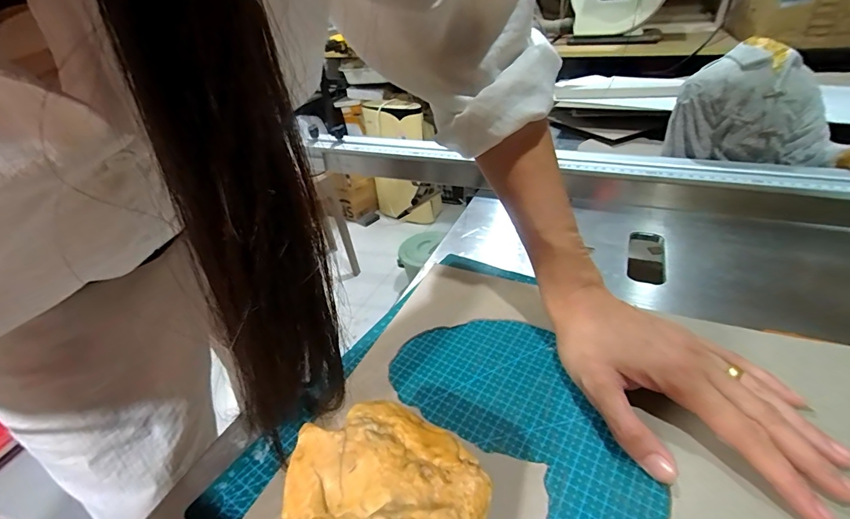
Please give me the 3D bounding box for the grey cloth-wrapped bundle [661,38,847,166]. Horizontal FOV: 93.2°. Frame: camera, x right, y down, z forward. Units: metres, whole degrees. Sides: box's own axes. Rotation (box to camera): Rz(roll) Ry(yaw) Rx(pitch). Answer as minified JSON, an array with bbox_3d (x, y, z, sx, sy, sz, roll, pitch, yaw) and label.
[{"bbox_3d":[0.400,-0.179,0.478,0.188,0.125,0.068,4,37,16],"label":"grey cloth-wrapped bundle"}]

